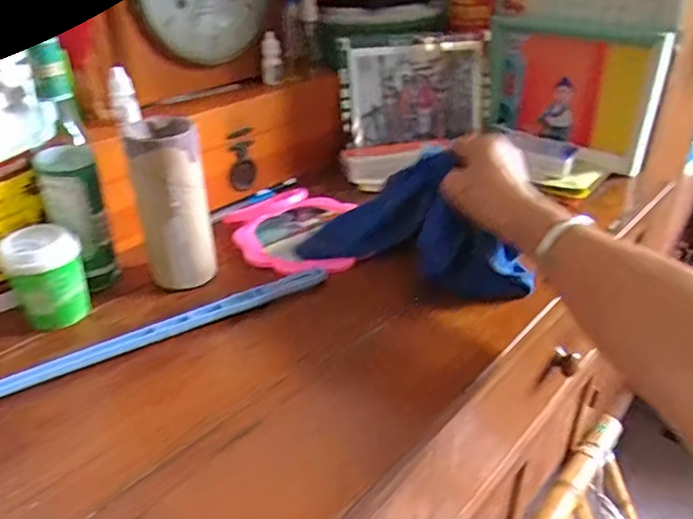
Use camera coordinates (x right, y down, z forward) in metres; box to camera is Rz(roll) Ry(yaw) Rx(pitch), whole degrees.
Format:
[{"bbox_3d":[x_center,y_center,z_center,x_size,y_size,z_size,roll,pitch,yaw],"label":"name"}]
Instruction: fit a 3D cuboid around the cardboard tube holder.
[{"bbox_3d":[-0.153,-0.047,0.503,0.060,0.142,0.053,-12,34,-17],"label":"cardboard tube holder"}]

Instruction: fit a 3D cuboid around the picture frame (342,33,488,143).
[{"bbox_3d":[0.088,-0.214,0.722,0.183,0.127,0.025,-10,34,-14],"label":"picture frame"}]

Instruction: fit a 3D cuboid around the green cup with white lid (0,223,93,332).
[{"bbox_3d":[-0.246,0.019,0.470,0.055,0.080,0.047,-18,37,-25],"label":"green cup with white lid"}]

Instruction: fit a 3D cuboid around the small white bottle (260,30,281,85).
[{"bbox_3d":[-0.085,-0.230,0.647,0.019,0.055,0.016,4,33,8],"label":"small white bottle"}]

